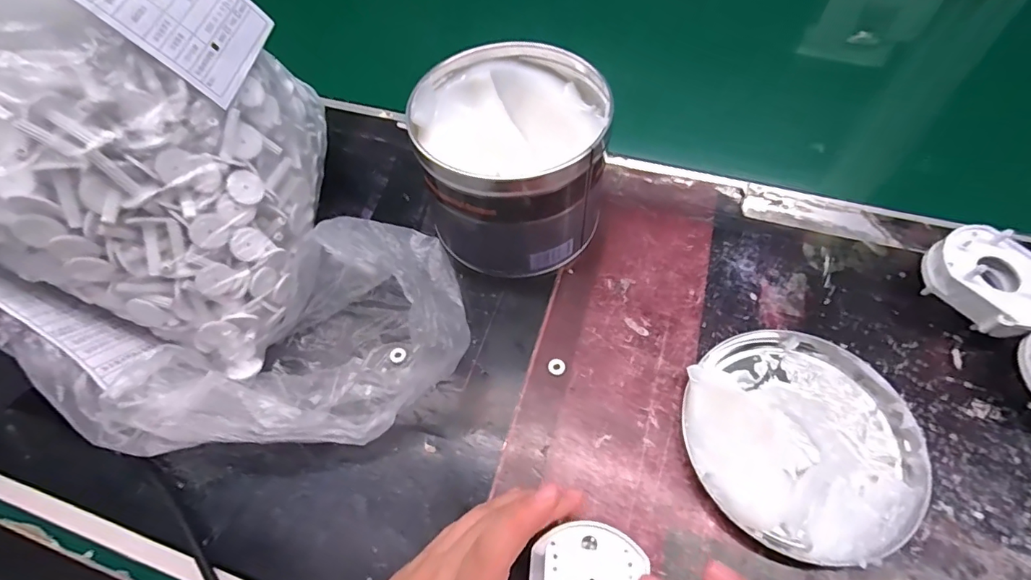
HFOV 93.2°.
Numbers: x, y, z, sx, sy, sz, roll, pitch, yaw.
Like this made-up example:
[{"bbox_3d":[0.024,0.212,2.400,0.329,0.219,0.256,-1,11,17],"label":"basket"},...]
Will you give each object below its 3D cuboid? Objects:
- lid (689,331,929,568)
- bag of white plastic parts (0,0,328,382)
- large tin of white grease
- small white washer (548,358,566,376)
[{"bbox_3d":[0.164,0.081,0.277,0.125,0.027,0.125,-1,59,2],"label":"lid"},{"bbox_3d":[-0.224,-0.079,0.298,0.174,0.188,0.179,12,60,10],"label":"bag of white plastic parts"},{"bbox_3d":[-0.001,-0.090,0.344,0.123,0.103,0.116,-1,59,2],"label":"large tin of white grease"},{"bbox_3d":[0.027,0.050,0.315,0.011,0.004,0.011,-1,59,2],"label":"small white washer"}]

